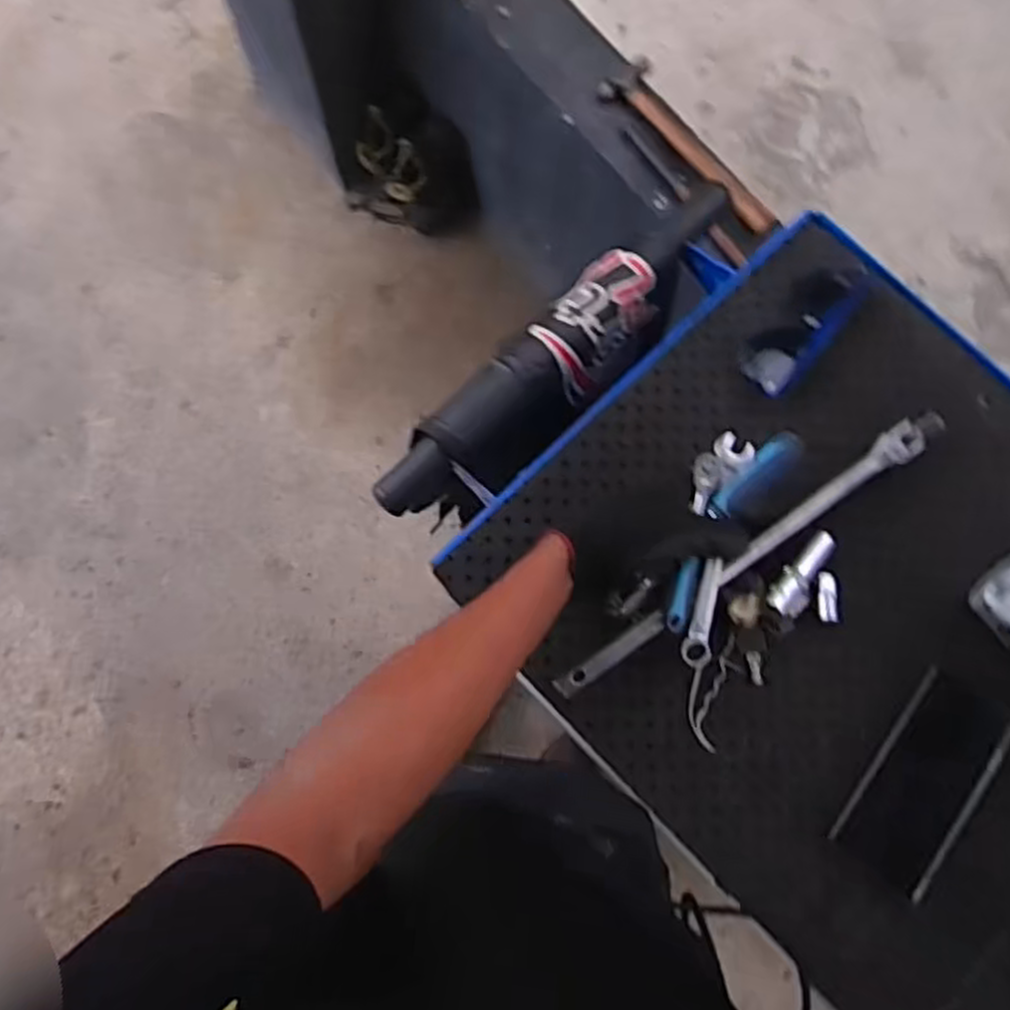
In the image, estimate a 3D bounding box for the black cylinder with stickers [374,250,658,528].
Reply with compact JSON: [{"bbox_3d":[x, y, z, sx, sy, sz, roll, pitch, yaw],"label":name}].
[{"bbox_3d":[0.019,-0.097,0.707,0.087,0.074,0.305,44,80,7],"label":"black cylinder with stickers"}]

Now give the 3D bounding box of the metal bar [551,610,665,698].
[{"bbox_3d":[0.079,0.111,0.580,0.095,0.009,0.015,-34,81,-9],"label":"metal bar"}]

